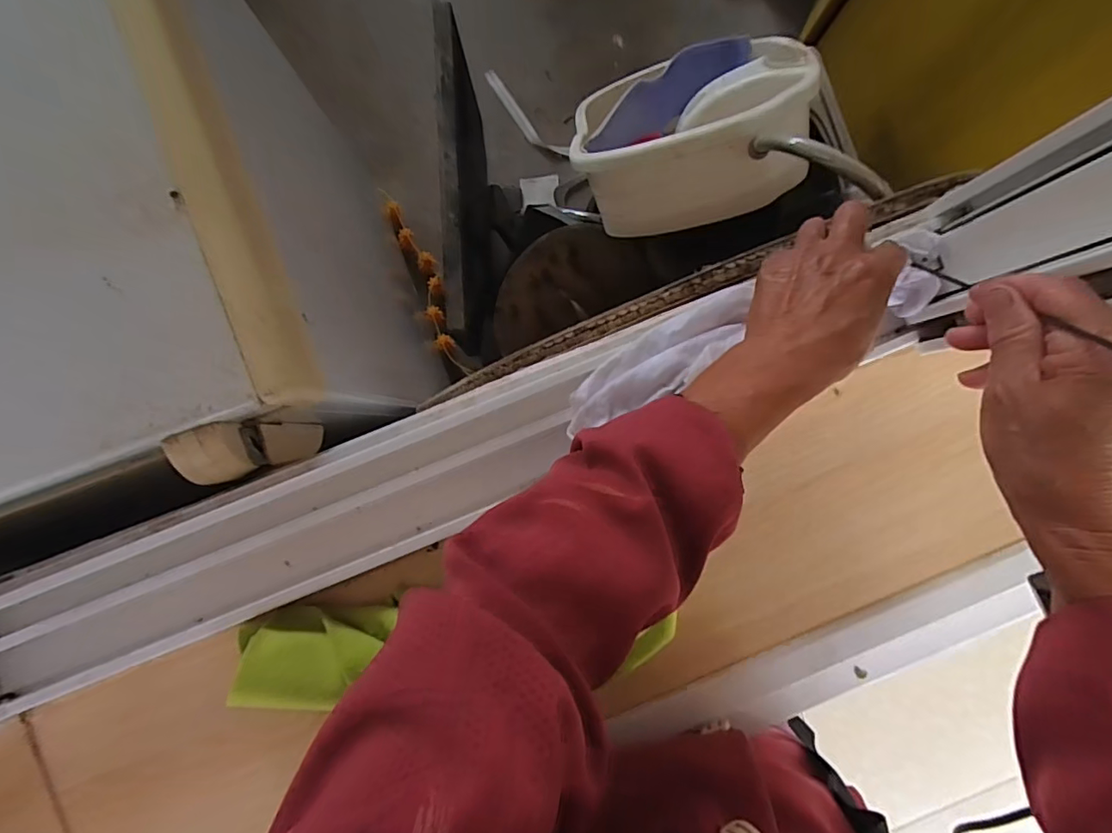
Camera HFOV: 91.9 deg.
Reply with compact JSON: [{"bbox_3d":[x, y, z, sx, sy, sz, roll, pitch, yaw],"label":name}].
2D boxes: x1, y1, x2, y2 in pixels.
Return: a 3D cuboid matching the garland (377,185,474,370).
[{"bbox_3d":[-0.290,-0.303,1.178,0.070,0.082,0.410,-19,88,-1],"label":"garland"}]

